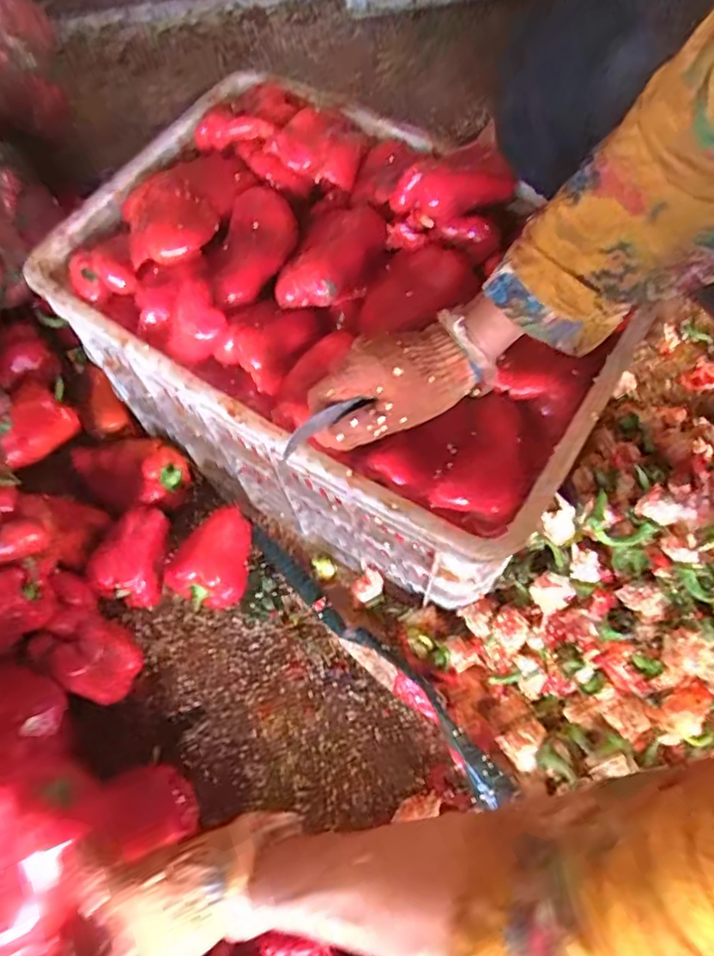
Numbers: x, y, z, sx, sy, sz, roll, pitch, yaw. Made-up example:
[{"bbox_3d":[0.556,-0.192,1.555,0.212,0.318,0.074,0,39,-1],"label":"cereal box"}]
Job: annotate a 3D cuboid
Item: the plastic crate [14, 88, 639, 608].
[{"bbox_3d":[-0.003,-0.128,0.645,0.477,0.291,0.343,35,73,16],"label":"plastic crate"}]

